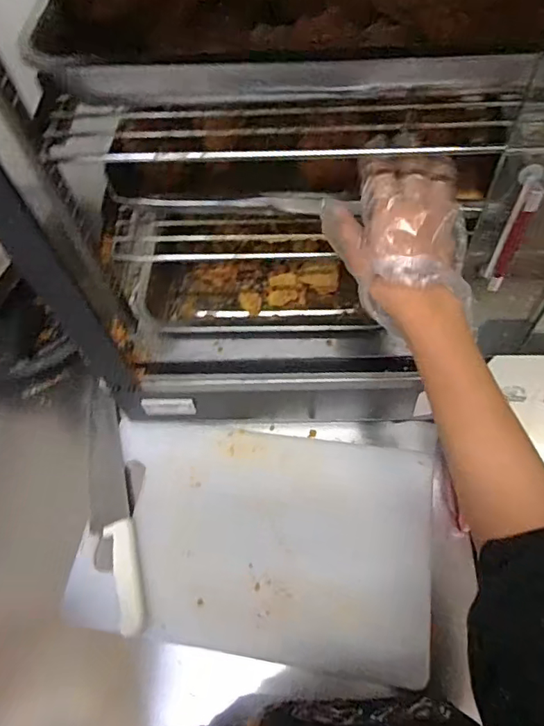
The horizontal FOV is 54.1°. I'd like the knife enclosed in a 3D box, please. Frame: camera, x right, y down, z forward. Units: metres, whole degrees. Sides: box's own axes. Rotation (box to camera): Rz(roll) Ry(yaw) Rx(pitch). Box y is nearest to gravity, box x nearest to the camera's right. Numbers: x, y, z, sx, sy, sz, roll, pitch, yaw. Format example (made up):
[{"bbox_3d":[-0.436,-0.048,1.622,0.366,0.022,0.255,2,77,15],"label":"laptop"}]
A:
[{"bbox_3d":[-0.199,0.160,0.650,0.049,0.022,0.309,-16,61,-5],"label":"knife"}]

